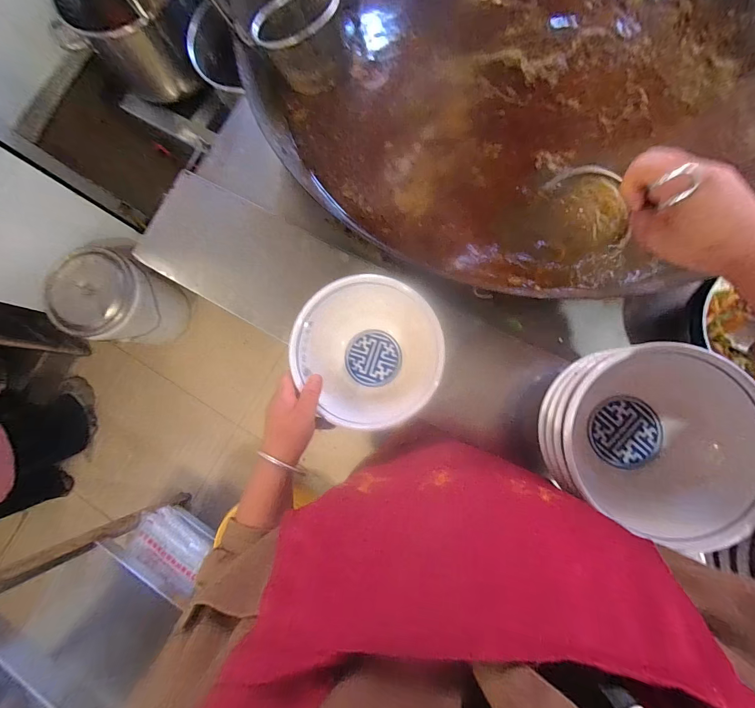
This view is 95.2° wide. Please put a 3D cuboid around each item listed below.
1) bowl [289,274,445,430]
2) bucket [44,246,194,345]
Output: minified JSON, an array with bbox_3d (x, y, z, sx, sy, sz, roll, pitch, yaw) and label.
[{"bbox_3d":[-0.011,-0.001,0.477,0.189,0.082,0.181,8,83,6],"label":"bowl"},{"bbox_3d":[-0.937,-0.186,1.297,0.350,0.317,0.305,13,84,6],"label":"bucket"}]

